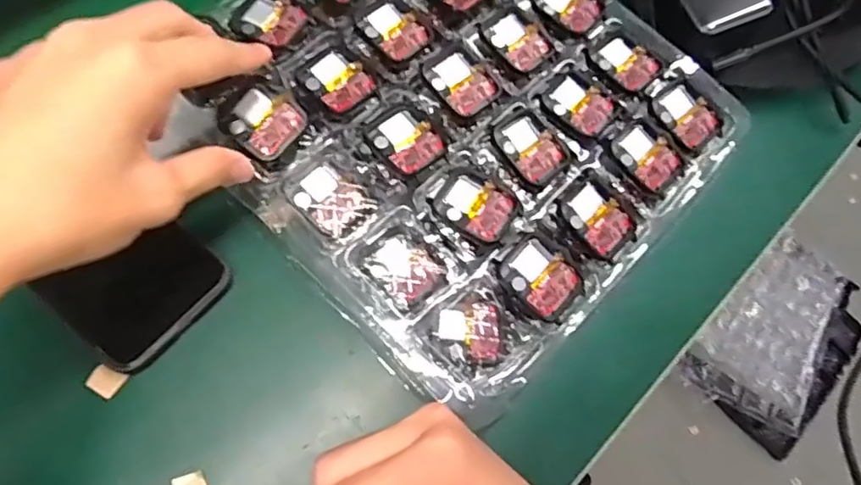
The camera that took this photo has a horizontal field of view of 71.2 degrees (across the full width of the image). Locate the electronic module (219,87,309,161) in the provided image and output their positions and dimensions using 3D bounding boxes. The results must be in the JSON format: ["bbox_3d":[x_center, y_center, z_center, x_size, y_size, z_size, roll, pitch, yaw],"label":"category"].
[{"bbox_3d":[-0.091,-0.066,0.334,0.037,0.012,0.036,41,81,0],"label":"electronic module"}]

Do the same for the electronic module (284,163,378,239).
[{"bbox_3d":[-0.056,-0.025,0.336,0.047,0.006,0.035,41,69,9],"label":"electronic module"}]

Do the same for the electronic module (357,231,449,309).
[{"bbox_3d":[-0.015,0.014,0.331,0.042,0.016,0.036,44,70,10],"label":"electronic module"}]

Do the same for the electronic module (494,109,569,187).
[{"bbox_3d":[0.058,-0.058,0.351,0.036,0.008,0.043,-37,78,-19],"label":"electronic module"}]

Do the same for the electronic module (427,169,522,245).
[{"bbox_3d":[0.023,-0.022,0.335,0.049,0.009,0.034,34,68,6],"label":"electronic module"}]

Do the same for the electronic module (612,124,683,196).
[{"bbox_3d":[0.128,-0.051,0.361,0.040,0.011,0.033,44,70,10],"label":"electronic module"}]

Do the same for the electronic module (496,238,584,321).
[{"bbox_3d":[0.060,0.020,0.327,0.042,0.014,0.033,42,69,9],"label":"electronic module"}]

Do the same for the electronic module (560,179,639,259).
[{"bbox_3d":[0.094,-0.013,0.345,0.033,0.010,0.043,-40,90,-19],"label":"electronic module"}]

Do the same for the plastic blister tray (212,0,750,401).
[{"bbox_3d":[0.015,-0.088,0.362,0.267,0.024,0.277,-42,81,-17],"label":"plastic blister tray"}]

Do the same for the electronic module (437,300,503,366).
[{"bbox_3d":[0.022,0.048,0.323,0.034,0.013,0.032,4,68,-6],"label":"electronic module"}]

